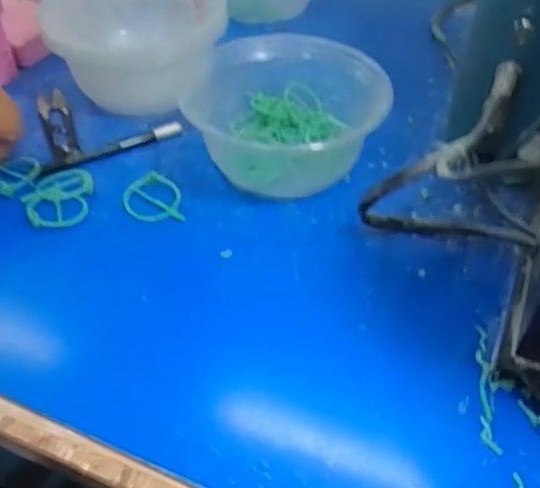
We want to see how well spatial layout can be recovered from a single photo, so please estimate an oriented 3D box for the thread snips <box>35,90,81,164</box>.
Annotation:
[{"bbox_3d":[-0.160,-0.090,0.444,0.021,0.009,0.106,-17,47,-17],"label":"thread snips"}]

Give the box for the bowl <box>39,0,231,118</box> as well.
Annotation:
[{"bbox_3d":[-0.105,-0.170,0.474,0.135,0.070,0.127,0,45,0],"label":"bowl"}]

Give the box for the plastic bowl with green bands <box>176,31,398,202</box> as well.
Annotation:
[{"bbox_3d":[0.006,-0.099,0.413,0.119,0.060,0.131,-12,46,-12],"label":"plastic bowl with green bands"}]

